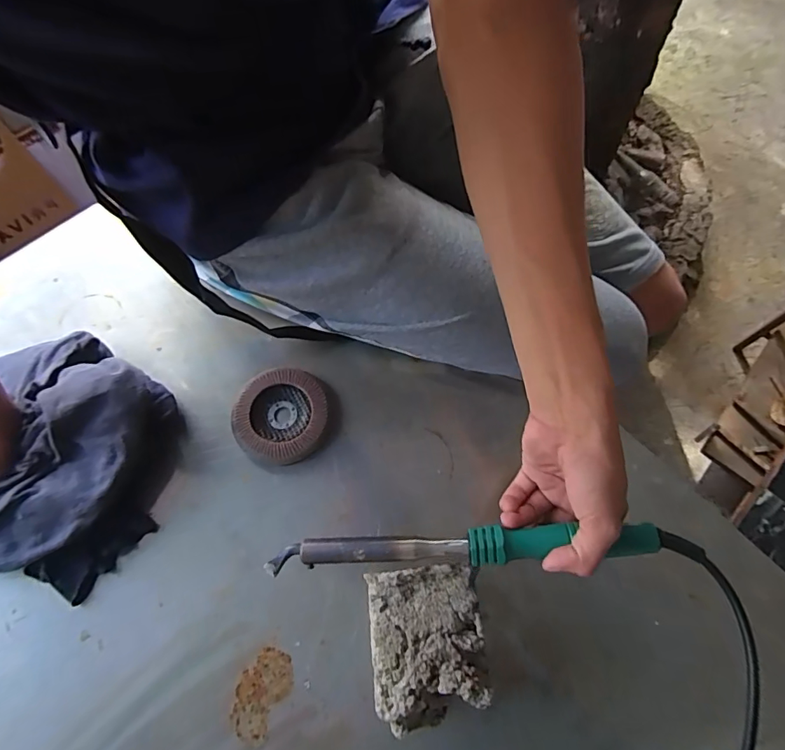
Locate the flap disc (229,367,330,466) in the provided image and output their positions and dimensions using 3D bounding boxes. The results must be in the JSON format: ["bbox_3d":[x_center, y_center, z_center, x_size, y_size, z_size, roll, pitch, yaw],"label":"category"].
[{"bbox_3d":[-0.106,0.038,0.445,0.086,0.010,0.090,0,69,0],"label":"flap disc"}]

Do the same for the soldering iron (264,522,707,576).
[{"bbox_3d":[0.058,0.122,0.336,0.298,0.022,0.025,-5,70,7],"label":"soldering iron"}]

